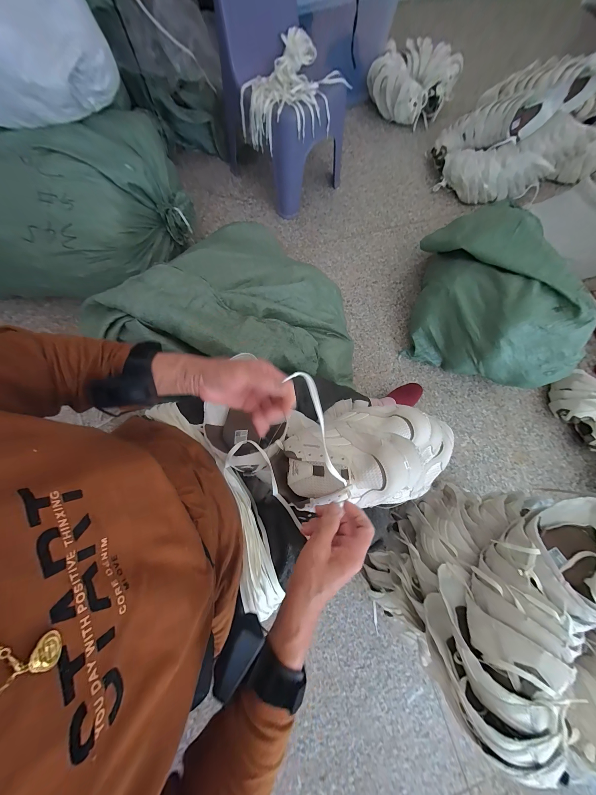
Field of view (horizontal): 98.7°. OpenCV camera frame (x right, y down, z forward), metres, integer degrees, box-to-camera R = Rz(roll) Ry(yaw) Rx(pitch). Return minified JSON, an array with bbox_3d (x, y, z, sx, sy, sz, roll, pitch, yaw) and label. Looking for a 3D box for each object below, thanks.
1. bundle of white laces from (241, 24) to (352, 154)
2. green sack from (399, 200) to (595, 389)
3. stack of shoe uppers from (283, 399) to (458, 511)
[{"bbox_3d":[-0.020,-1.060,0.929,0.371,0.195,0.305,-13,77,-5],"label":"bundle of white laces"},{"bbox_3d":[0.638,-0.342,0.865,0.399,0.332,0.532,14,76,1],"label":"green sack"},{"bbox_3d":[0.119,0.086,0.406,0.274,0.120,0.162,-6,77,-4],"label":"stack of shoe uppers"}]

